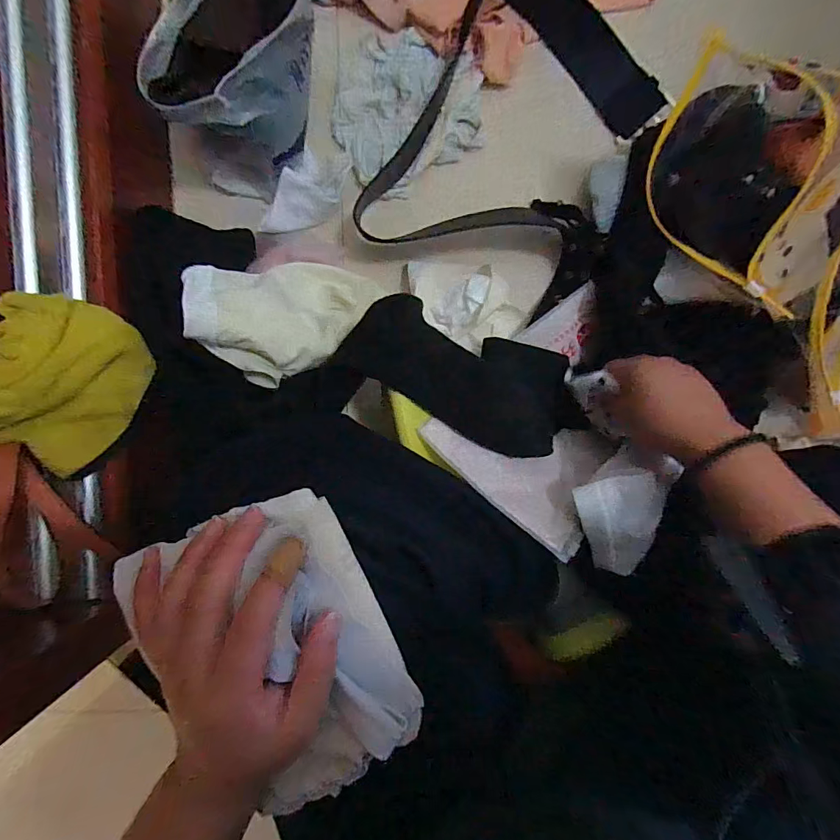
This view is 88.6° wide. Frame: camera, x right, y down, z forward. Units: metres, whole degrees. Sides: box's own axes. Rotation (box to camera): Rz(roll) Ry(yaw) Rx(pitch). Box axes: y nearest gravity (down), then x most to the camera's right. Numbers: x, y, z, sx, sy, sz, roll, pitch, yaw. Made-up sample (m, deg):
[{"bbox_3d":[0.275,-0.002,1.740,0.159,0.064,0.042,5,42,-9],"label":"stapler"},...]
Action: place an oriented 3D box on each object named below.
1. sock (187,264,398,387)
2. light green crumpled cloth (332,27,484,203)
[{"bbox_3d":[-0.124,-0.093,0.421,0.202,0.069,0.104,0,68,-40],"label":"sock"},{"bbox_3d":[-0.018,-0.326,0.446,0.151,0.030,0.146,-35,92,2],"label":"light green crumpled cloth"}]

